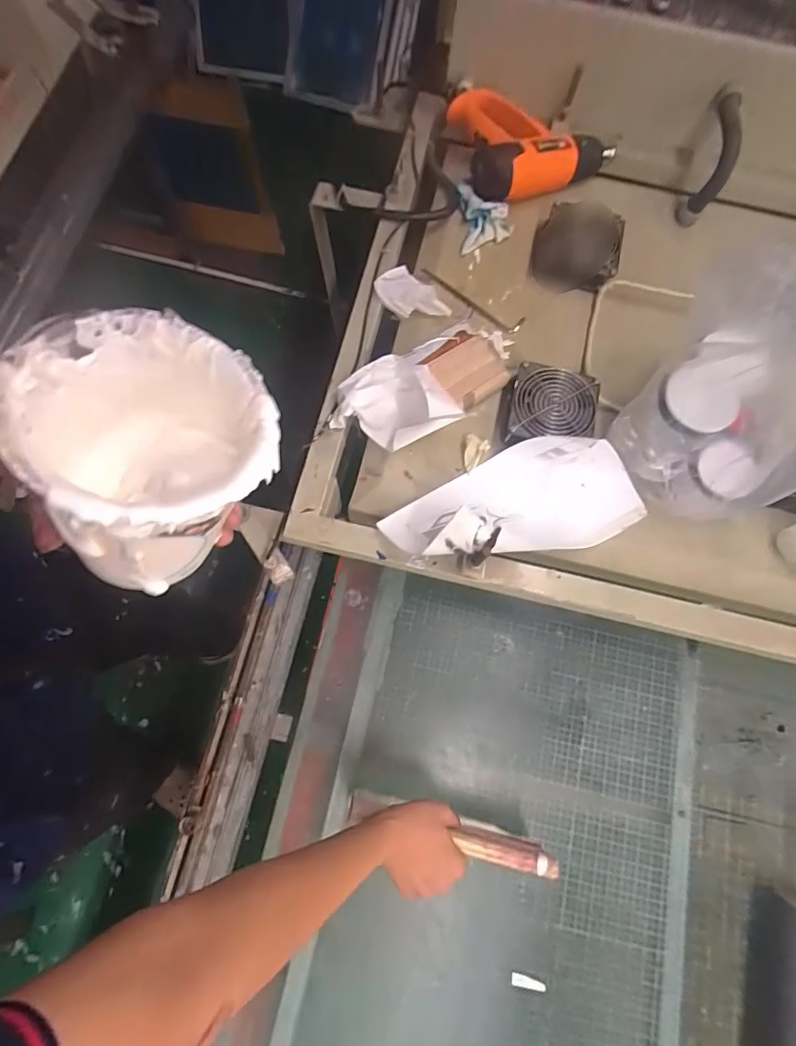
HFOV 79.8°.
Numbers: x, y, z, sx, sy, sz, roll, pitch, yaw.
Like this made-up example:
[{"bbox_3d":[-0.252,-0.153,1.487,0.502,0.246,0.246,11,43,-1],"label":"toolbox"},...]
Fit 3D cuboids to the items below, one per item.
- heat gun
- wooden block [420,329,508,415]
[{"bbox_3d":[0.206,-0.651,0.807,0.227,0.088,0.195,-27,76,-8],"label":"heat gun"},{"bbox_3d":[0.103,-0.231,0.718,0.094,0.023,0.109,-33,77,-10],"label":"wooden block"}]

